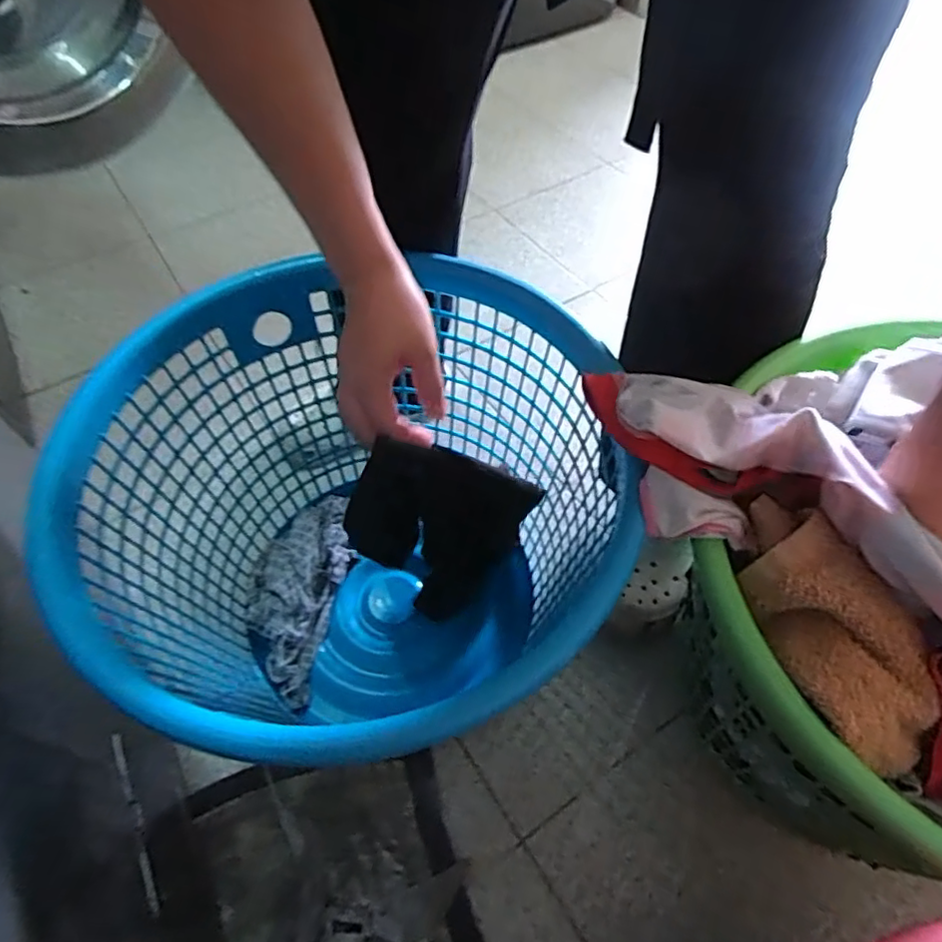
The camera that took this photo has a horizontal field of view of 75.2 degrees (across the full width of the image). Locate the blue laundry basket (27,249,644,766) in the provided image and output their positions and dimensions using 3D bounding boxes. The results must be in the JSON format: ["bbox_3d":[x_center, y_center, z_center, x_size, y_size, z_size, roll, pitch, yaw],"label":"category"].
[{"bbox_3d":[-0.103,0.059,0.607,0.426,0.326,0.412,10,56,7],"label":"blue laundry basket"}]

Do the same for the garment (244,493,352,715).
[{"bbox_3d":[-0.207,0.134,0.715,0.098,0.053,0.255,8,56,6],"label":"garment"}]

